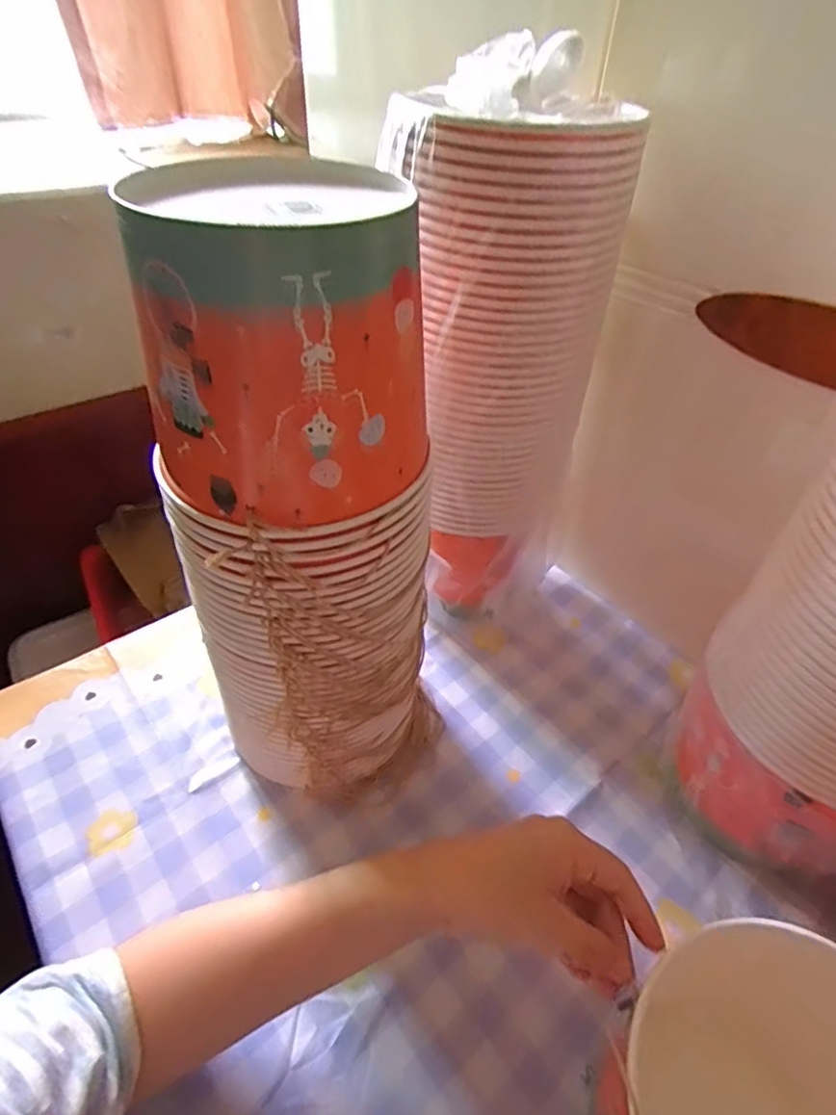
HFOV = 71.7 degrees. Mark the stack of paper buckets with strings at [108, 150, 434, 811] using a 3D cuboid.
[{"bbox_3d":[-0.077,-0.010,0.387,0.156,0.402,0.168,-19,48,-22],"label":"stack of paper buckets with strings"}]

